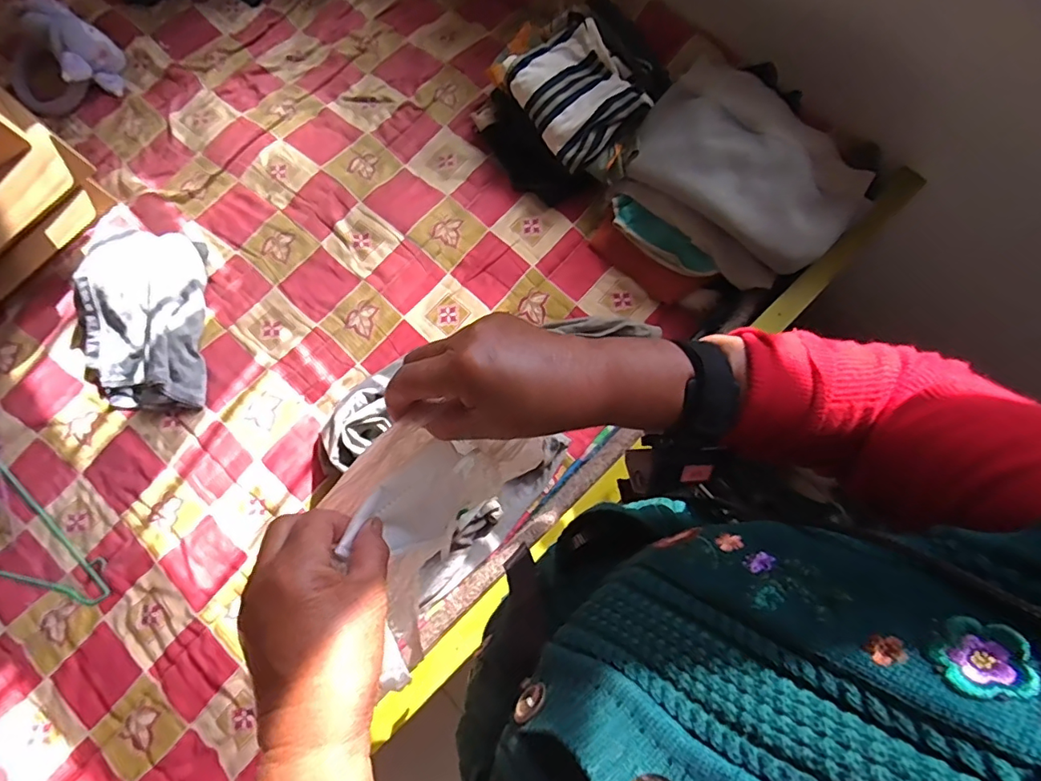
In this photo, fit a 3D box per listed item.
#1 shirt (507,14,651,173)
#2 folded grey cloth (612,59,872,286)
[{"bbox_3d":[0.087,-0.458,0.808,0.146,0.066,0.181,-36,80,-8],"label":"shirt"},{"bbox_3d":[0.316,-0.315,0.764,0.326,0.123,0.194,44,81,8],"label":"folded grey cloth"}]

